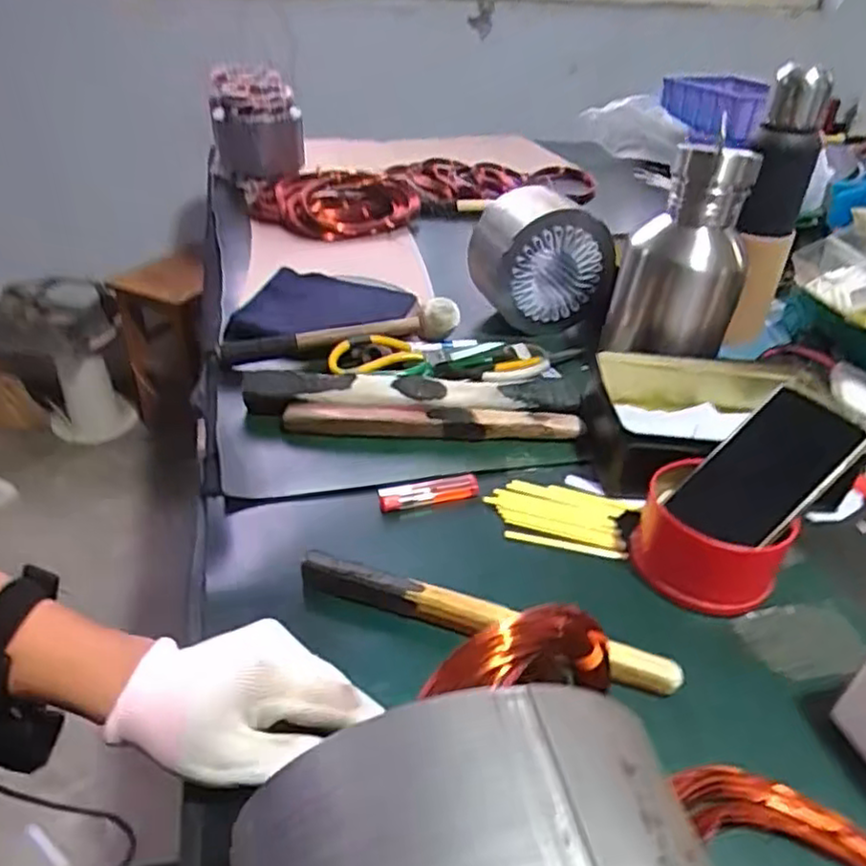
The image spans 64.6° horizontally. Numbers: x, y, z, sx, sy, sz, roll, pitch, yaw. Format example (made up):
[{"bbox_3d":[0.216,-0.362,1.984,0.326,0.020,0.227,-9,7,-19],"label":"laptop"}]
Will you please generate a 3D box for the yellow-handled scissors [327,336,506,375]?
[{"bbox_3d":[-0.019,-0.092,0.748,0.189,0.024,0.048,-7,37,-14],"label":"yellow-handled scissors"}]

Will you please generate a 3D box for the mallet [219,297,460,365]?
[{"bbox_3d":[-0.098,-0.109,0.745,0.255,0.049,0.033,-10,37,-17],"label":"mallet"}]

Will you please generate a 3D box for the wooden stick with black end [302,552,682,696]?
[{"bbox_3d":[0.032,0.128,0.463,0.259,0.028,0.018,14,37,13],"label":"wooden stick with black end"}]

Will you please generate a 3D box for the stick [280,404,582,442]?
[{"bbox_3d":[-0.001,-0.009,0.646,0.272,0.024,0.026,1,36,-2],"label":"stick"}]

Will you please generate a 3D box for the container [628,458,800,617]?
[{"bbox_3d":[0.204,0.081,0.513,0.104,0.063,0.088,30,43,31],"label":"container"}]

